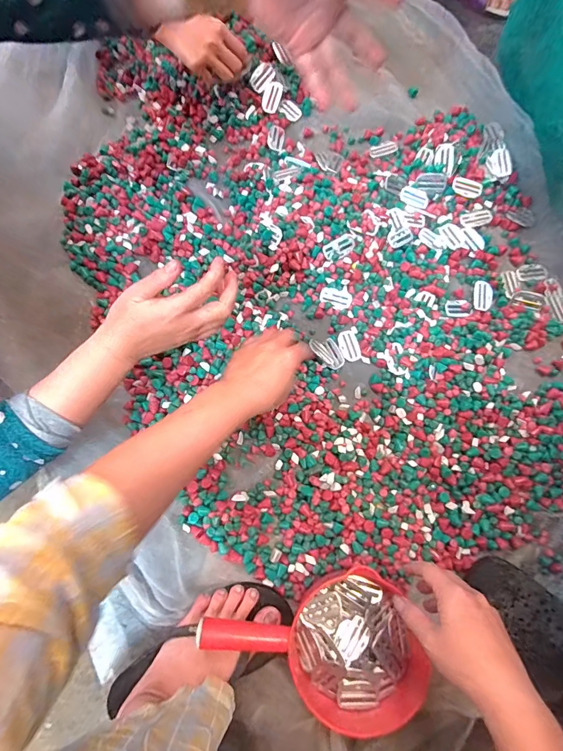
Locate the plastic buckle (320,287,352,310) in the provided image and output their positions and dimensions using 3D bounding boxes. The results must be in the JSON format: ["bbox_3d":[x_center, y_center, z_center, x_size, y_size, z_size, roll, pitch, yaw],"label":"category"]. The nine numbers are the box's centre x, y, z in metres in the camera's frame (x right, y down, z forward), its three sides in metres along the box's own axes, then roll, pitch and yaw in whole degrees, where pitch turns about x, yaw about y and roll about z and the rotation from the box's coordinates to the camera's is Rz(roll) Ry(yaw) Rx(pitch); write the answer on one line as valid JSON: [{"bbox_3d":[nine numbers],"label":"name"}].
[{"bbox_3d":[0.082,-0.116,0.588,0.047,0.004,0.028,24,102,5],"label":"plastic buckle"}]

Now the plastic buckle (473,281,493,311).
[{"bbox_3d":[0.302,-0.119,0.583,0.028,0.007,0.045,9,78,1],"label":"plastic buckle"}]

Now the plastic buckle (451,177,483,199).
[{"bbox_3d":[0.290,-0.294,0.612,0.045,0.011,0.027,17,78,3],"label":"plastic buckle"}]

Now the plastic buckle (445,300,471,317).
[{"bbox_3d":[0.263,-0.100,0.582,0.036,0.004,0.028,-5,78,-2],"label":"plastic buckle"}]

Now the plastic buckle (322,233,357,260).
[{"bbox_3d":[0.086,-0.188,0.574,0.047,0.004,0.028,-27,95,7],"label":"plastic buckle"}]

